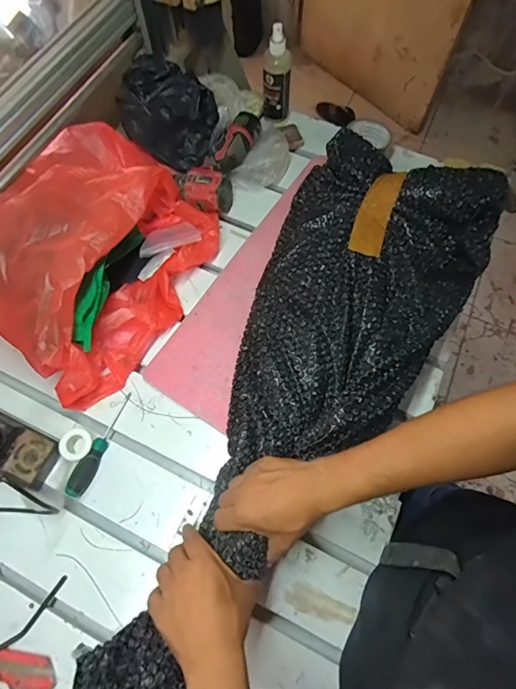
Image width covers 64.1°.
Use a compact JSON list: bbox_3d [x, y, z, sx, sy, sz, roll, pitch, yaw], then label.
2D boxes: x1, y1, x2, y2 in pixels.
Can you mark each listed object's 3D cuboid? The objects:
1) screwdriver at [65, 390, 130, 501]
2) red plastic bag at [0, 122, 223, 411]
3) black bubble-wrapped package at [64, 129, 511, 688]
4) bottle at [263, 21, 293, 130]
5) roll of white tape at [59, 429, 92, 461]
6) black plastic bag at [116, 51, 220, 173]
[{"bbox_3d":[-0.221,0.139,0.584,0.022,0.027,0.151,22,68,10],"label":"screwdriver"},{"bbox_3d":[-0.249,-0.153,0.636,0.280,0.174,0.419,24,68,11],"label":"red plastic bag"},{"bbox_3d":[0.040,0.069,0.523,0.276,0.088,0.846,28,73,13],"label":"black bubble-wrapped package"},{"bbox_3d":[0.037,-0.486,0.753,0.041,0.155,0.041,38,71,16],"label":"bottle"},{"bbox_3d":[-0.252,0.142,0.578,0.040,0.028,0.040,0,65,1],"label":"roll of white tape"},{"bbox_3d":[-0.147,-0.408,0.720,0.146,0.122,0.156,20,69,8],"label":"black plastic bag"}]

